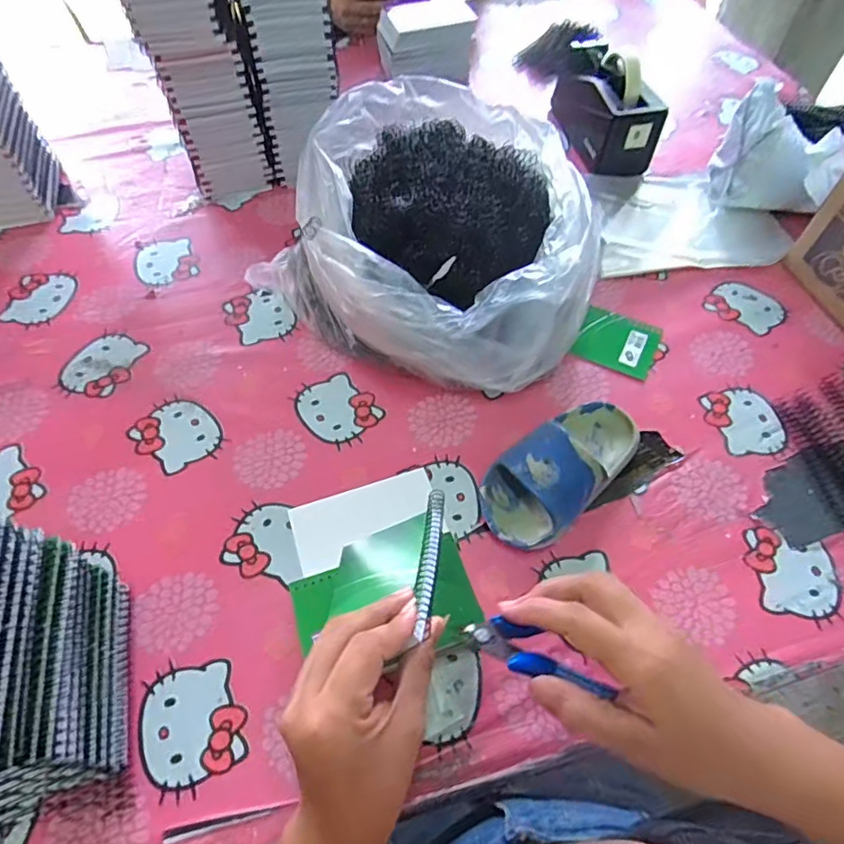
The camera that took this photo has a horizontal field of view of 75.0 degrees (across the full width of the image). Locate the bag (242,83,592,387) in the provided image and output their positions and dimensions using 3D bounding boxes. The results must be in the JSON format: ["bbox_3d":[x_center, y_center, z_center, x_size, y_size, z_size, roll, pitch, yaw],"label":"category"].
[{"bbox_3d":[0.034,-0.198,0.589,0.315,0.153,0.310,37,63,21],"label":"bag"}]

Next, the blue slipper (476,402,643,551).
[{"bbox_3d":[0.128,0.036,0.490,0.171,0.060,0.079,-37,65,-22],"label":"blue slipper"}]

